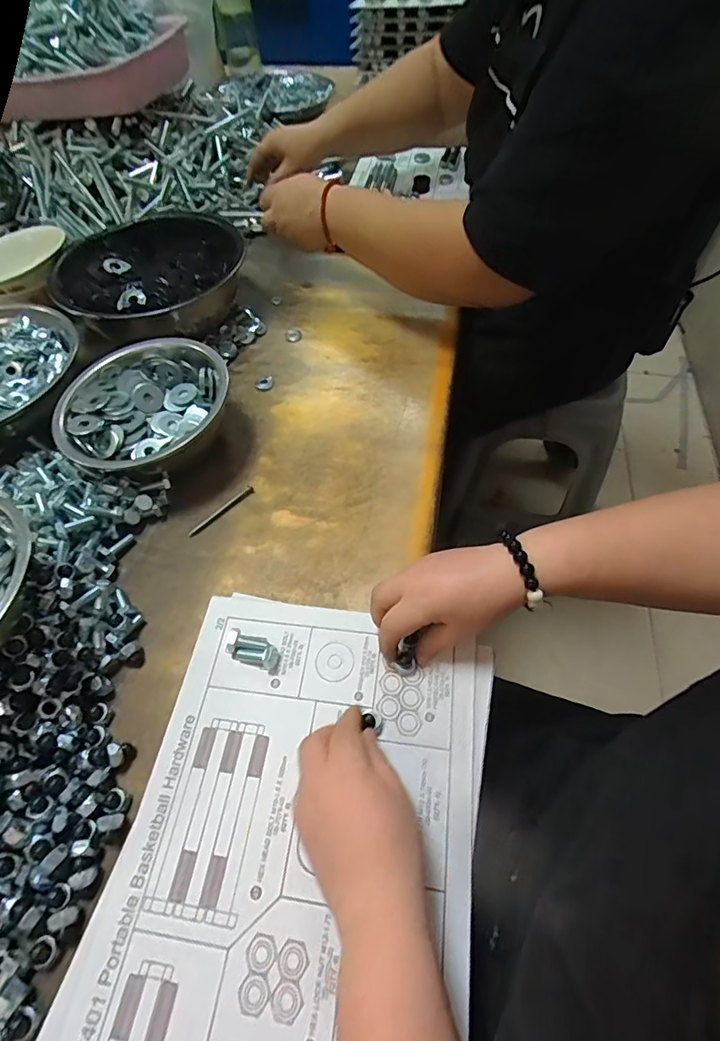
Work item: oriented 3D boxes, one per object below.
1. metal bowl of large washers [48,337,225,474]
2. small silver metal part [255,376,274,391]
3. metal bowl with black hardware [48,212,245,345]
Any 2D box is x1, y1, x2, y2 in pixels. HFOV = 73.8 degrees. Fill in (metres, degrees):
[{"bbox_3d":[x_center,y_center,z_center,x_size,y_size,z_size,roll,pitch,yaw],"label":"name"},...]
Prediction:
[{"bbox_3d":[-0.224,-0.113,0.499,0.152,0.064,0.163,-1,57,2],"label":"metal bowl of large washers"},{"bbox_3d":[-0.116,-0.166,0.581,0.022,0.006,0.023,0,63,1],"label":"small silver metal part"},{"bbox_3d":[-0.273,-0.311,0.625,0.219,0.071,0.220,-1,57,2],"label":"metal bowl with black hardware"}]

